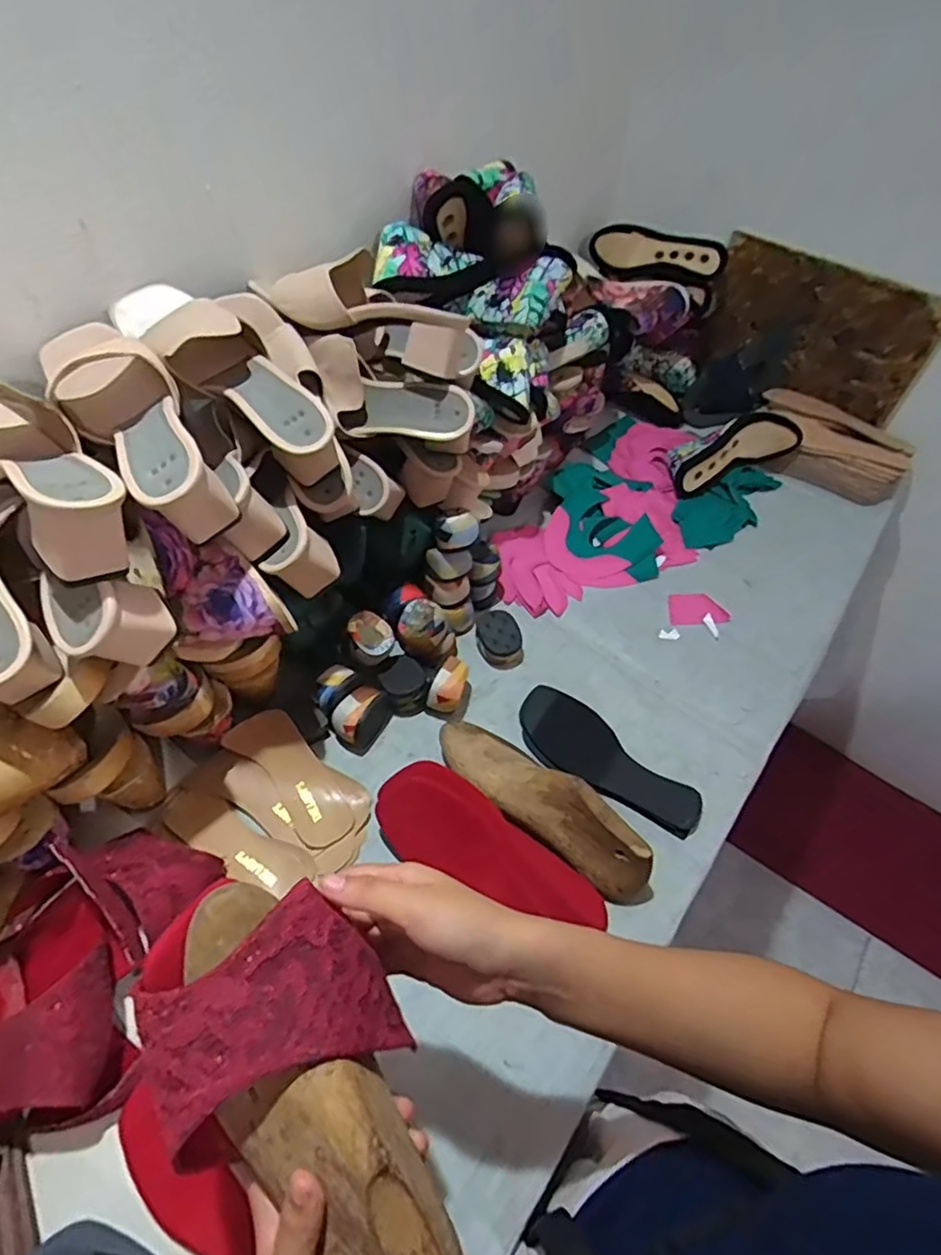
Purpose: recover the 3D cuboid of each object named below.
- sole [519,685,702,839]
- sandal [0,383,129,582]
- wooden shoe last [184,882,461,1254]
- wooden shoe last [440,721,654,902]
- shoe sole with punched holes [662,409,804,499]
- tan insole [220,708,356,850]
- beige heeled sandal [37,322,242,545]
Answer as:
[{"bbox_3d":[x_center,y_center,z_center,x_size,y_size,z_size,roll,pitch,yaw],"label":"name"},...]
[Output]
[{"bbox_3d":[0.146,0.139,0.675,0.210,0.011,0.086,29,53,19],"label":"sole"},{"bbox_3d":[-0.316,-0.116,0.430,0.089,0.072,0.202,-32,59,-28],"label":"sandal"},{"bbox_3d":[-0.074,0.231,0.295,0.065,0.065,0.225,-29,73,-27],"label":"wooden shoe last"},{"bbox_3d":[0.065,0.162,0.603,0.240,0.081,0.062,38,56,25],"label":"wooden shoe last"},{"bbox_3d":[0.422,-0.291,1.004,0.241,0.068,0.086,-24,54,-8],"label":"shoe sole with punched holes"},{"bbox_3d":[-0.175,0.148,0.624,0.060,0.013,0.152,-41,78,-19],"label":"tan insole"},{"bbox_3d":[-0.269,-0.164,0.505,0.085,0.073,0.232,-27,57,-26],"label":"beige heeled sandal"}]

